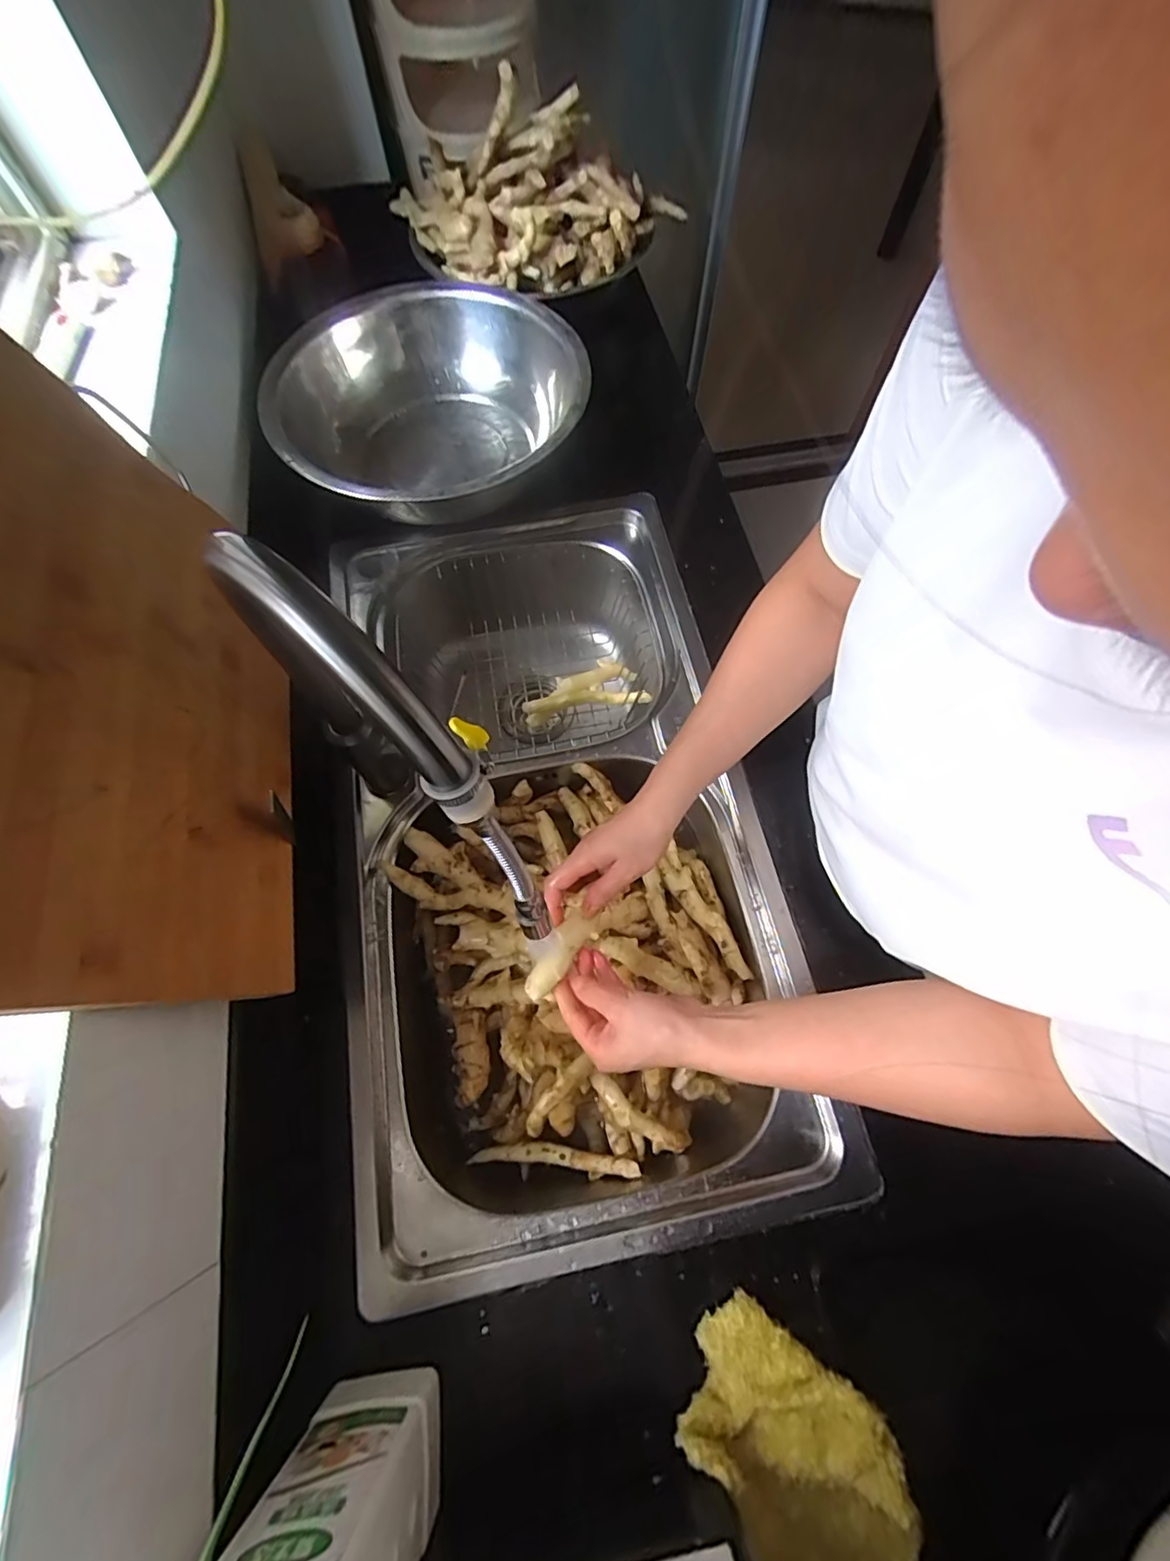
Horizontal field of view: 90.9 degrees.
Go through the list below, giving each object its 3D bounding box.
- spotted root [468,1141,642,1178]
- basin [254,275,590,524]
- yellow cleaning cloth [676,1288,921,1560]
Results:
[{"bbox_3d":[-0.028,0.349,0.533,0.157,0.016,0.018,-4,67,14],"label":"spotted root"},{"bbox_3d":[-0.178,-0.457,0.740,0.342,0.140,0.375,0,68,1],"label":"basin"},{"bbox_3d":[0.143,0.452,0.378,0.112,0.047,0.177,-33,71,-12],"label":"yellow cleaning cloth"}]

